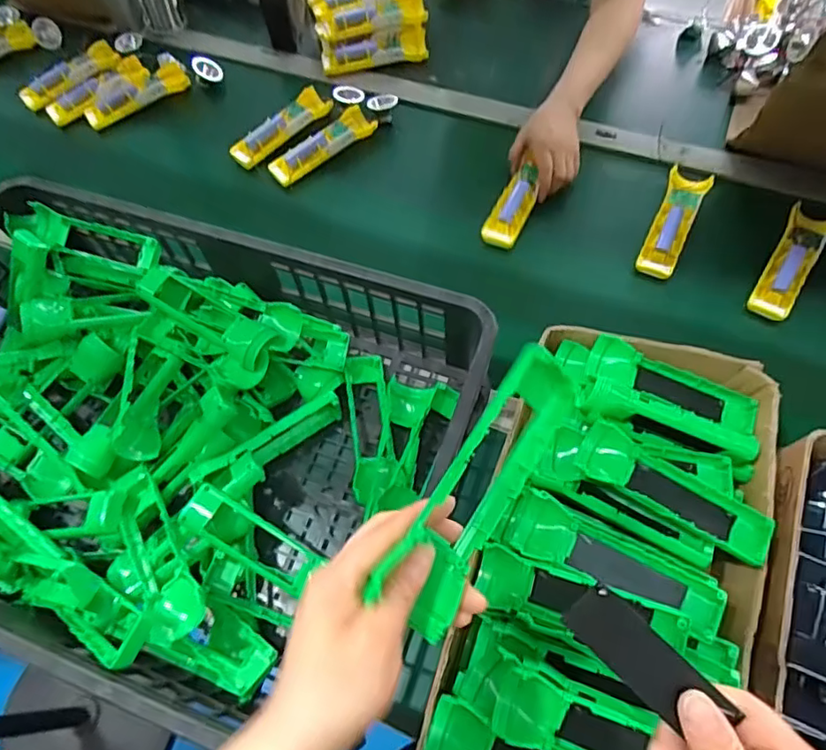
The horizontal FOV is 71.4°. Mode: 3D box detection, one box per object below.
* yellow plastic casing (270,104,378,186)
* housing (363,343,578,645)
[{"bbox_3d":[-0.130,-0.326,0.816,0.164,0.029,0.047,-40,68,-14],"label":"yellow plastic casing"},{"bbox_3d":[0.035,0.059,0.317,0.159,0.054,0.022,-53,27,-15],"label":"housing"}]

